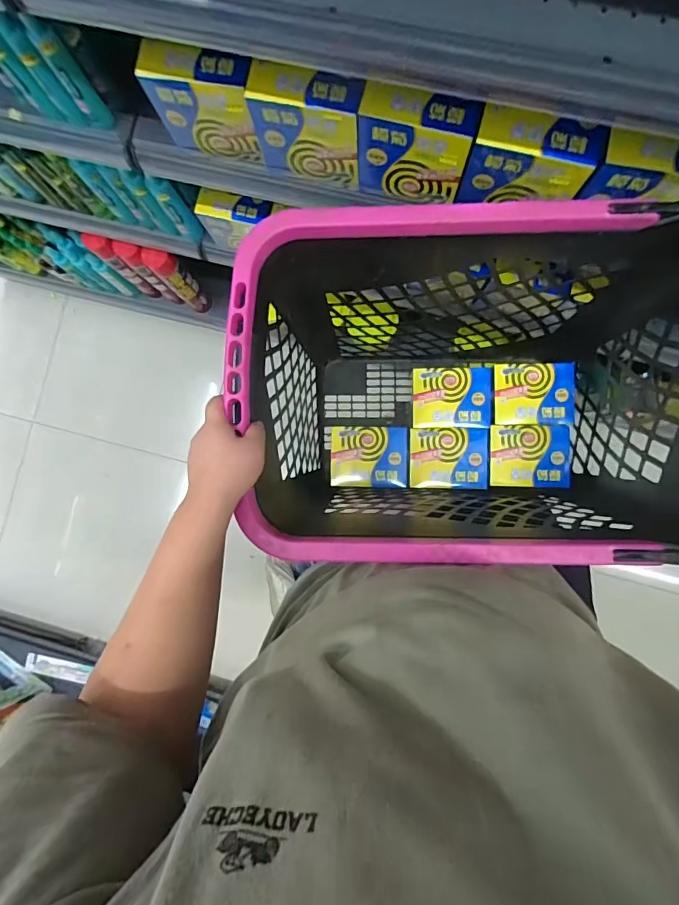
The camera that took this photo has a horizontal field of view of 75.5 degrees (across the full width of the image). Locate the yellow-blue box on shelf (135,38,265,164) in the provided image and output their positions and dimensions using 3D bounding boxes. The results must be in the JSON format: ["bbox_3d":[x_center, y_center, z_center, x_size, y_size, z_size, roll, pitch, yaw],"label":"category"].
[{"bbox_3d":[-0.165,-0.437,0.558,0.128,0.135,0.039,11,88,4],"label":"yellow-blue box on shelf"}]

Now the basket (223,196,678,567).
[{"bbox_3d":[0.172,-0.065,0.665,0.551,0.448,0.375,0,87,3],"label":"basket"}]

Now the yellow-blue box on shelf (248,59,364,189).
[{"bbox_3d":[-0.036,-0.403,0.549,0.131,0.132,0.037,13,88,4],"label":"yellow-blue box on shelf"}]

